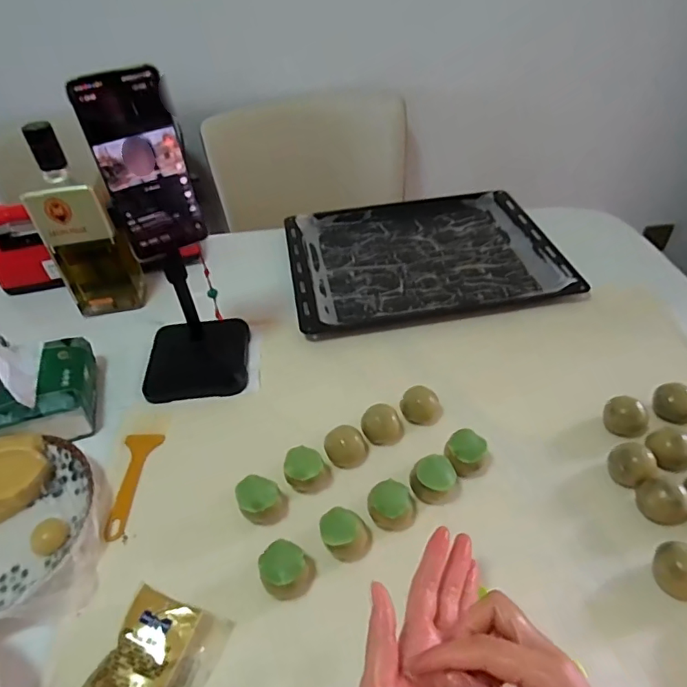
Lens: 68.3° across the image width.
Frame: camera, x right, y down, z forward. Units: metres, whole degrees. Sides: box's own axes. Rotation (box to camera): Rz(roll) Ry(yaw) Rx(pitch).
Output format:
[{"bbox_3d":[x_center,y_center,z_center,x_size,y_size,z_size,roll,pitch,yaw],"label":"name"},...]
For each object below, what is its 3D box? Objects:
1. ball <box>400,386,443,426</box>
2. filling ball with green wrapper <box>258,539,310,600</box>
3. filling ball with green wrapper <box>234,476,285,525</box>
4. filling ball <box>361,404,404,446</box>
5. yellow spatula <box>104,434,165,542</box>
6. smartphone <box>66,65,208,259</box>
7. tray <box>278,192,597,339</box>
[{"bbox_3d":[0.088,0.072,0.568,0.041,0.034,0.034,27,52,29],"label":"ball"},{"bbox_3d":[-0.051,0.201,0.444,0.040,0.040,0.042,-3,43,3],"label":"filling ball with green wrapper"},{"bbox_3d":[-0.078,0.152,0.488,0.045,0.041,0.040,-17,47,-13],"label":"filling ball with green wrapper"},{"bbox_3d":[0.043,0.090,0.552,0.044,0.032,0.035,3,44,8],"label":"filling ball"},{"bbox_3d":[-0.222,0.147,0.533,0.038,0.005,0.121,-3,47,0],"label":"yellow spatula"},{"bbox_3d":[-0.182,-0.163,0.469,0.076,0.158,0.007,-26,37,-22],"label":"smartphone"},{"bbox_3d":[0.118,-0.147,0.807,0.401,0.034,0.325,-9,47,-6],"label":"tray"}]

